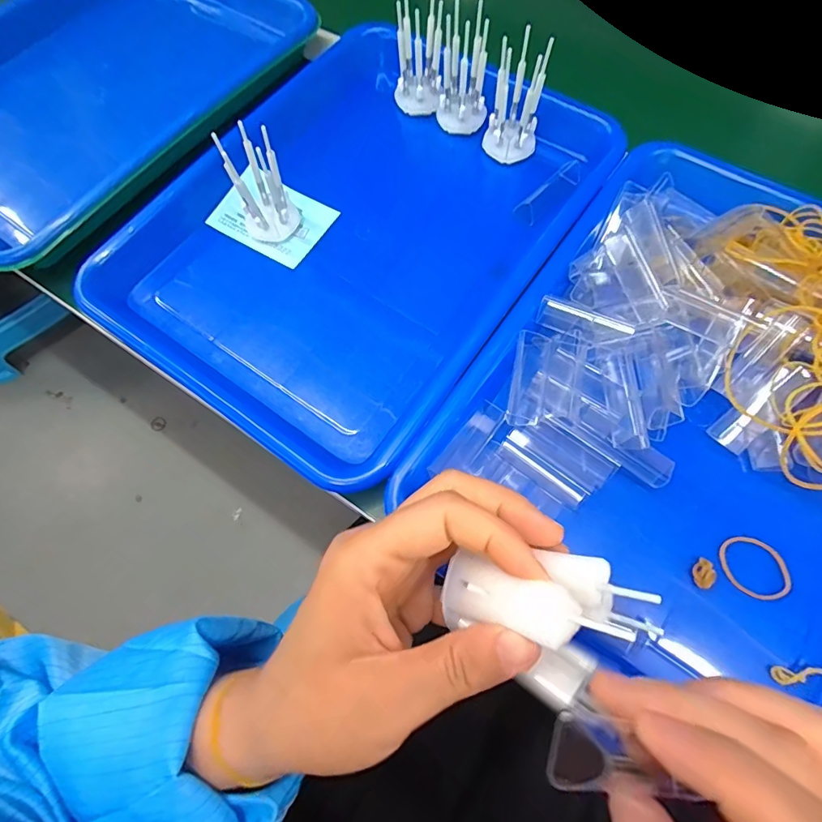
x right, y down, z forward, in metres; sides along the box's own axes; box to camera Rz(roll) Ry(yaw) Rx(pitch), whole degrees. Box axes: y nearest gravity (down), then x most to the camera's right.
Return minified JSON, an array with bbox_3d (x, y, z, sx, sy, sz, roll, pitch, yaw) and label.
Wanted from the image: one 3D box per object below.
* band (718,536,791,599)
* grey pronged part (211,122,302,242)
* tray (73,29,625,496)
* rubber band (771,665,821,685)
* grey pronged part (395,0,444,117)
[{"bbox_3d":[0.180,0.081,0.238,0.033,0.004,0.033,-1,68,2],"label":"band"},{"bbox_3d":[-0.101,-0.149,0.307,0.036,0.074,0.032,-22,69,-6],"label":"grey pronged part"},{"bbox_3d":[-0.036,-0.128,0.323,0.242,0.032,0.311,33,73,14],"label":"tray"},{"bbox_3d":[0.188,0.128,0.220,0.023,0.005,0.008,2,68,3],"label":"rubber band"},{"bbox_3d":[0.006,-0.268,0.344,0.035,0.065,0.034,-1,68,2],"label":"grey pronged part"}]

